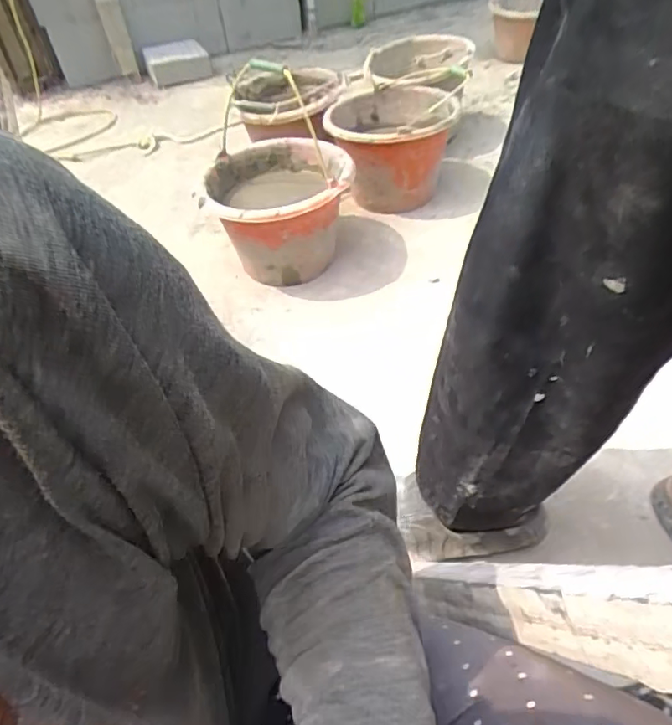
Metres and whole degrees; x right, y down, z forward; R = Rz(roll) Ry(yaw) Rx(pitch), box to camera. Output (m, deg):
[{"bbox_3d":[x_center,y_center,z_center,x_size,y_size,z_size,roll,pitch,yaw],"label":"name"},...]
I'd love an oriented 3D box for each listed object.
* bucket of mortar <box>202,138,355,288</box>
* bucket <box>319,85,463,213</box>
[{"bbox_3d":[-0.099,-0.277,1.066,0.258,0.207,0.273,-1,46,5],"label":"bucket of mortar"},{"bbox_3d":[0.116,-0.457,1.216,0.276,0.211,0.302,6,47,11],"label":"bucket"}]

